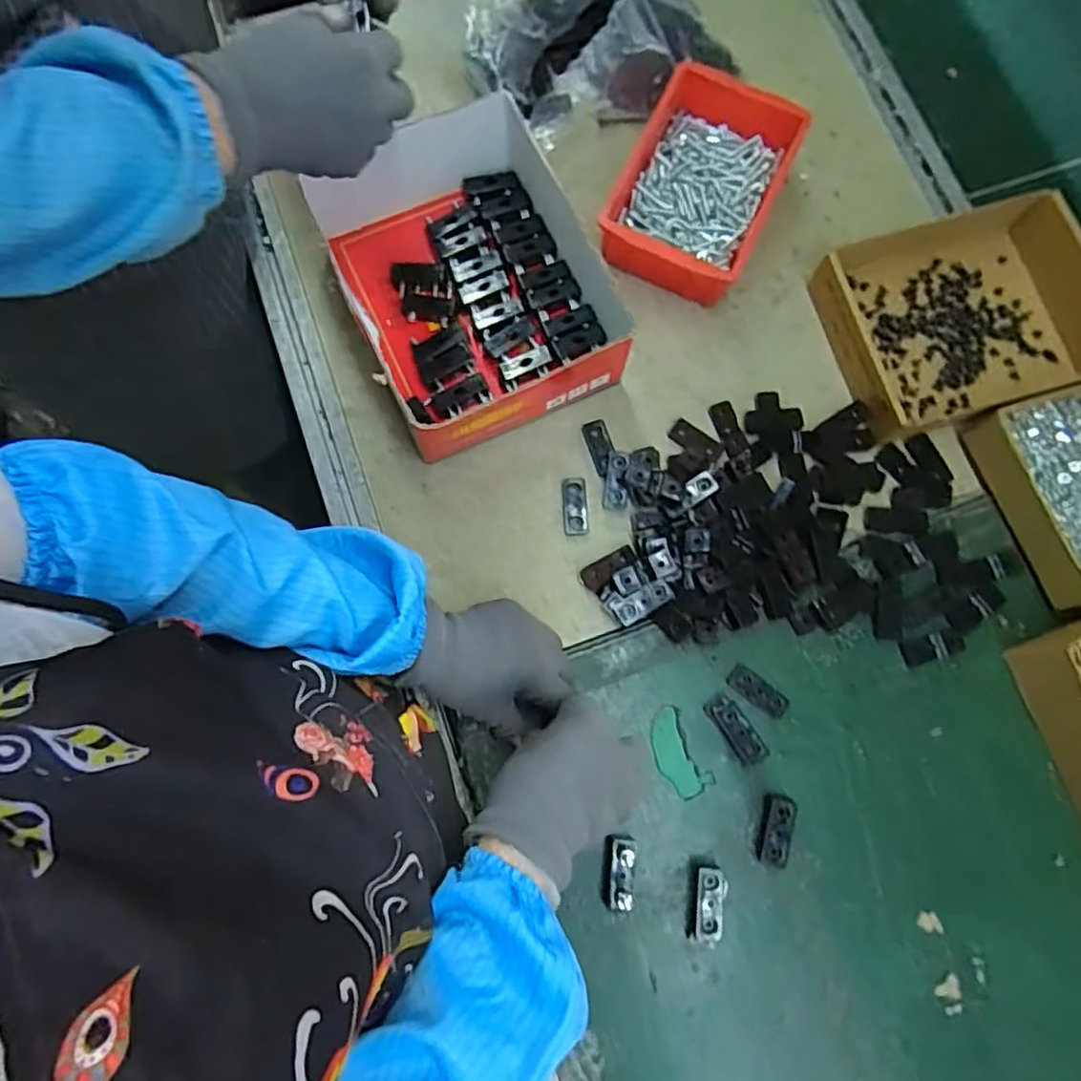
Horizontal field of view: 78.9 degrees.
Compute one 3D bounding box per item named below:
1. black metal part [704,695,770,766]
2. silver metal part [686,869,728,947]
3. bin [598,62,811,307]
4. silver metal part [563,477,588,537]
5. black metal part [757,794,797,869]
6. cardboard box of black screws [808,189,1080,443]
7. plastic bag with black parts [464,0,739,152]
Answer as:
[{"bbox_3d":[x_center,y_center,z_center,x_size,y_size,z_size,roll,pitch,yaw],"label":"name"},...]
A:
[{"bbox_3d":[0.158,0.152,0.525,0.021,0.017,0.058,-34,80,-8],"label":"black metal part"},{"bbox_3d":[0.126,0.275,0.496,0.024,0.017,0.051,13,77,2],"label":"silver metal part"},{"bbox_3d":[0.148,-0.328,0.616,0.133,0.059,0.201,24,77,5],"label":"bin"},{"bbox_3d":[0.030,-0.030,0.575,0.021,0.004,0.052,-2,77,-1],"label":"silver metal part"},{"bbox_3d":[0.183,0.225,0.508,0.020,0.020,0.052,14,77,2],"label":"black metal part"},{"bbox_3d":[0.381,-0.202,0.594,0.246,0.047,0.183,-16,77,-5],"label":"cardboard box of black screws"},{"bbox_3d":[0.052,-0.479,0.627,0.229,0.086,0.155,-27,79,-7],"label":"plastic bag with black parts"}]

